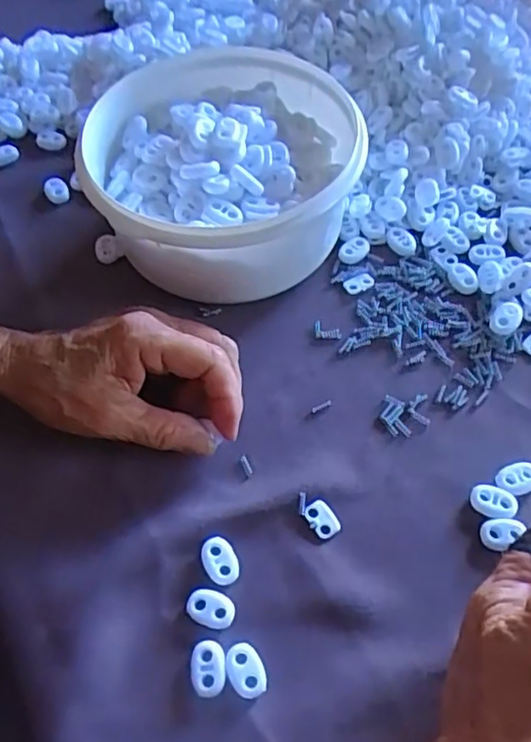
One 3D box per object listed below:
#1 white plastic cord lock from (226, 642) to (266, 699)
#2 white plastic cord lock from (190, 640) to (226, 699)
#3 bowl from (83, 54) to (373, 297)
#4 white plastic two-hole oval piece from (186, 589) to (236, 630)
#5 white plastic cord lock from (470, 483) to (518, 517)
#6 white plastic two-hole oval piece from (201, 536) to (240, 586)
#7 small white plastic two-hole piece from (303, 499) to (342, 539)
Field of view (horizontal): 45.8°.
[{"bbox_3d":[-0.009,0.134,0.280,0.015,0.004,0.023,-27,61,-12],"label":"white plastic cord lock"},{"bbox_3d":[-0.026,0.133,0.280,0.015,0.004,0.022,-4,58,2],"label":"white plastic cord lock"},{"bbox_3d":[-0.023,-0.112,0.392,0.154,0.081,0.150,-2,59,3],"label":"bowl"},{"bbox_3d":[-0.026,0.110,0.292,0.022,0.004,0.015,15,61,13],"label":"white plastic two-hole oval piece"},{"bbox_3d":[0.114,0.065,0.315,0.022,0.004,0.015,18,62,14],"label":"white plastic cord lock"},{"bbox_3d":[-0.022,0.092,0.303,0.016,0.004,0.023,-22,60,-9],"label":"white plastic two-hole oval piece"},{"bbox_3d":[0.029,0.074,0.315,0.013,0.004,0.019,-35,62,-16],"label":"small white plastic two-hole piece"}]

